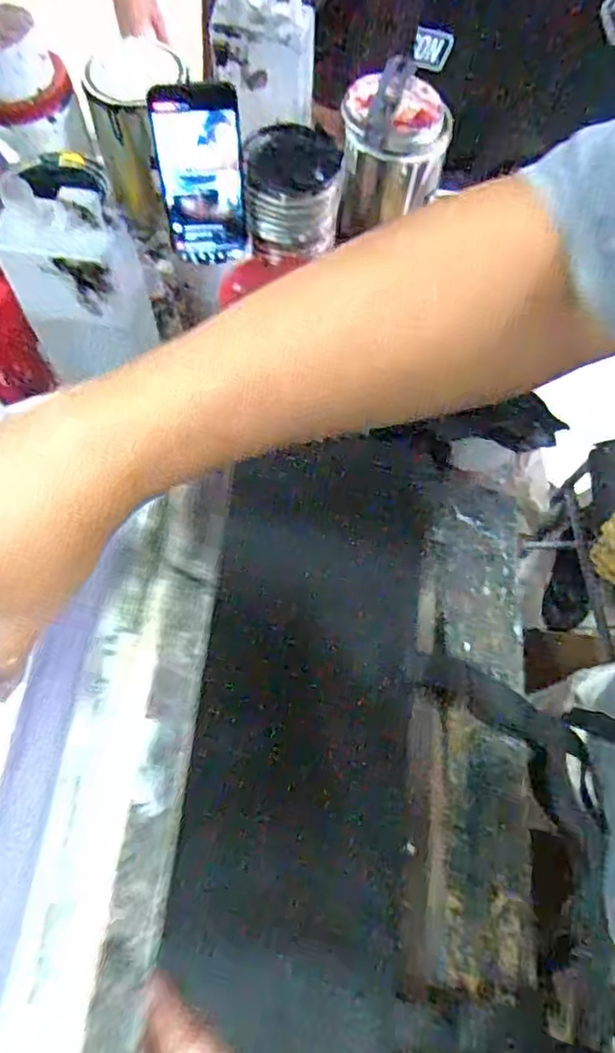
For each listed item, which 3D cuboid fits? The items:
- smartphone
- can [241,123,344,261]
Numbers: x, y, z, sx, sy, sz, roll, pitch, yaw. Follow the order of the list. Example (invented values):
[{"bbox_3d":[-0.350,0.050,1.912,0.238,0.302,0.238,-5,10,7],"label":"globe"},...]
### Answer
[{"bbox_3d":[-0.099,-0.324,0.585,0.075,0.153,0.010,-6,55,-5],"label":"smartphone"},{"bbox_3d":[-0.015,-0.346,0.643,0.093,0.084,0.094,1,66,-1],"label":"can"}]

